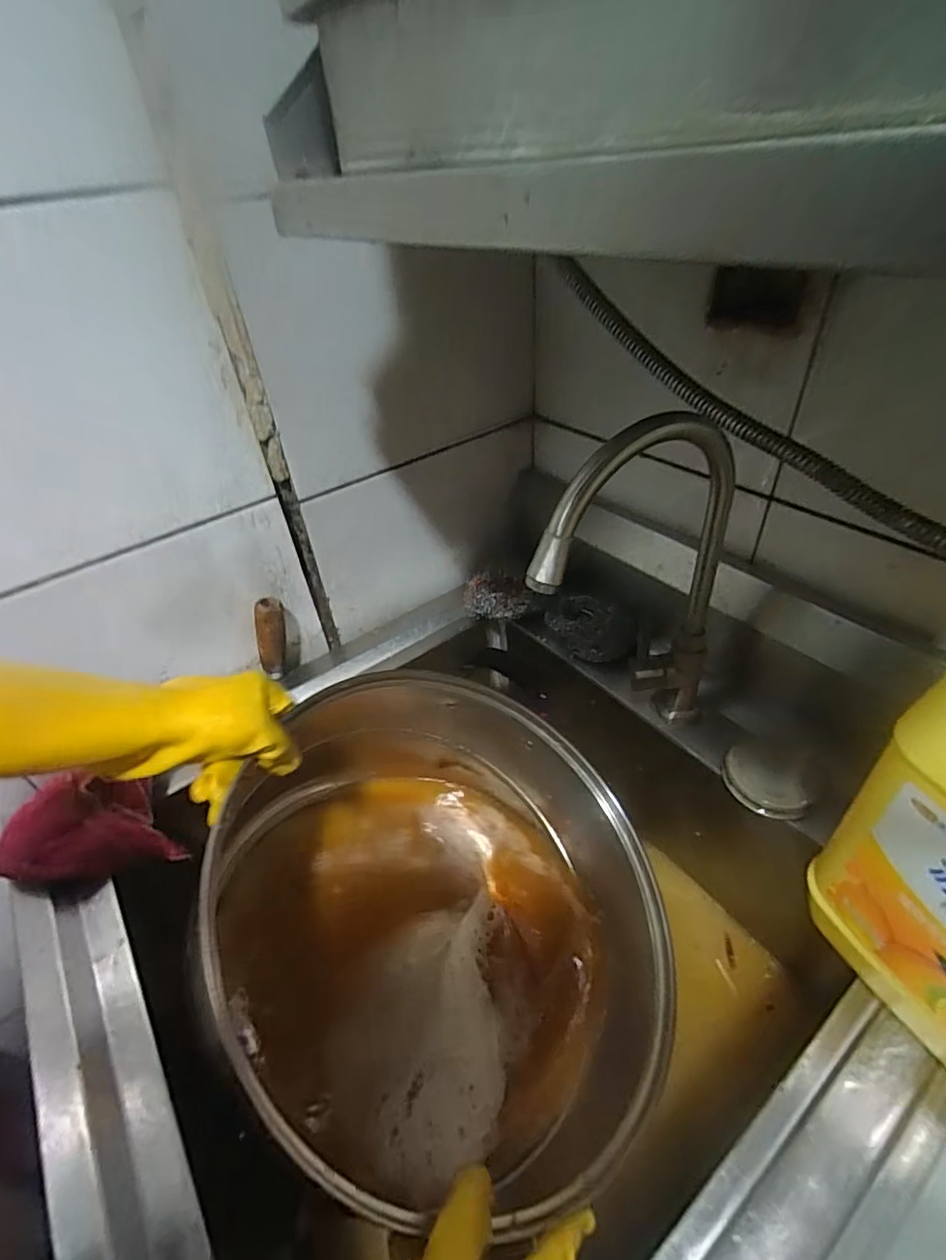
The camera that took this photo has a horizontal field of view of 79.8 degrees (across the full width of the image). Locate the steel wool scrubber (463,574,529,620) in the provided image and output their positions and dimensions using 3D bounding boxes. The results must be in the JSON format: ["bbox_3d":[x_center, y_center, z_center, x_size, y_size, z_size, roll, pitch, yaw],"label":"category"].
[{"bbox_3d":[0.030,-0.042,0.713,0.091,0.043,0.052,8,42,15],"label":"steel wool scrubber"}]

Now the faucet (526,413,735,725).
[{"bbox_3d":[0.133,-0.012,0.459,0.193,0.314,0.039,-26,44,-22],"label":"faucet"}]

